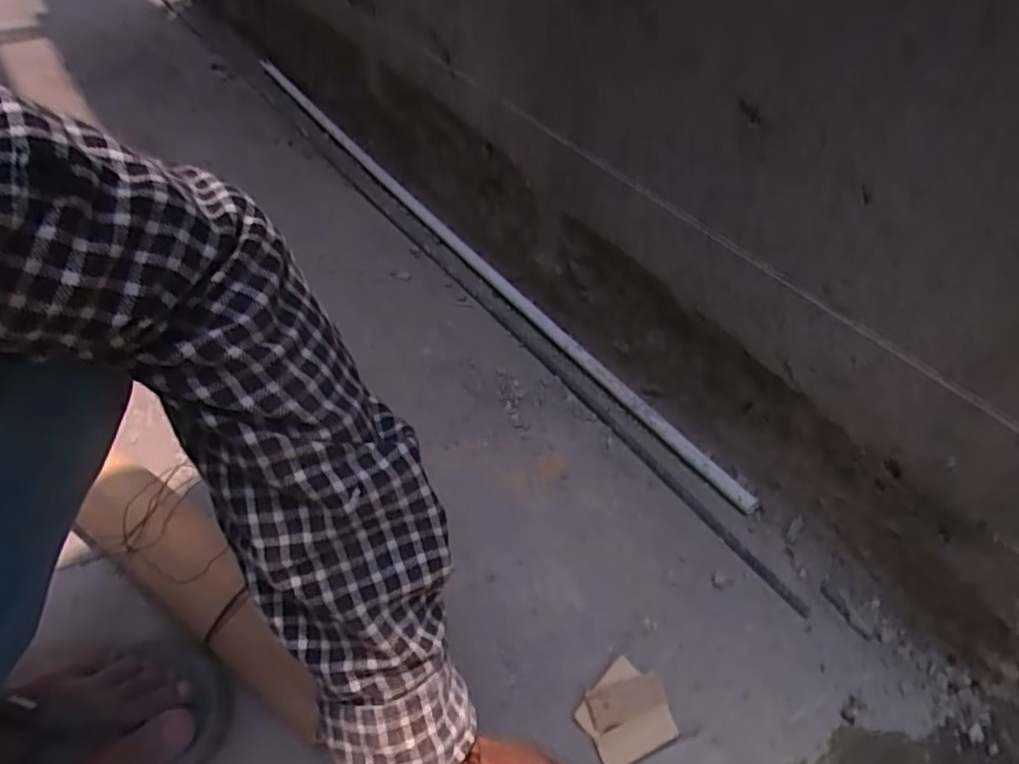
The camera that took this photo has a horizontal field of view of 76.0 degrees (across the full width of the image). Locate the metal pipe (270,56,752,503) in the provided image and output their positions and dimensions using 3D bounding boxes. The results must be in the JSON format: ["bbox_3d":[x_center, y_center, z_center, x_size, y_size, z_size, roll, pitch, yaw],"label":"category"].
[{"bbox_3d":[-0.111,-0.226,0.894,0.024,0.017,1.083,-26,52,-24],"label":"metal pipe"}]

